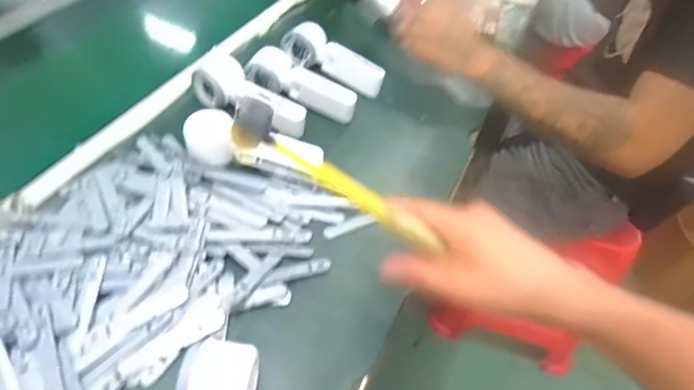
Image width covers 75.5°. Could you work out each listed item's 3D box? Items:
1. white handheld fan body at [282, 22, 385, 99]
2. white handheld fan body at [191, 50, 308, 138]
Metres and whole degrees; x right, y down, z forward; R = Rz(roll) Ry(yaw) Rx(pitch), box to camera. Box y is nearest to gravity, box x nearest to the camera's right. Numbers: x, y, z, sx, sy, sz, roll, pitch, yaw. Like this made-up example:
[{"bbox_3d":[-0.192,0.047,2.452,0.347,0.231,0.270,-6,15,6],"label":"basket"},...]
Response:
[{"bbox_3d":[-0.025,-0.210,0.680,0.177,0.052,0.046,31,53,19],"label":"white handheld fan body"},{"bbox_3d":[-0.135,-0.133,0.611,0.169,0.053,0.059,32,54,20],"label":"white handheld fan body"}]

